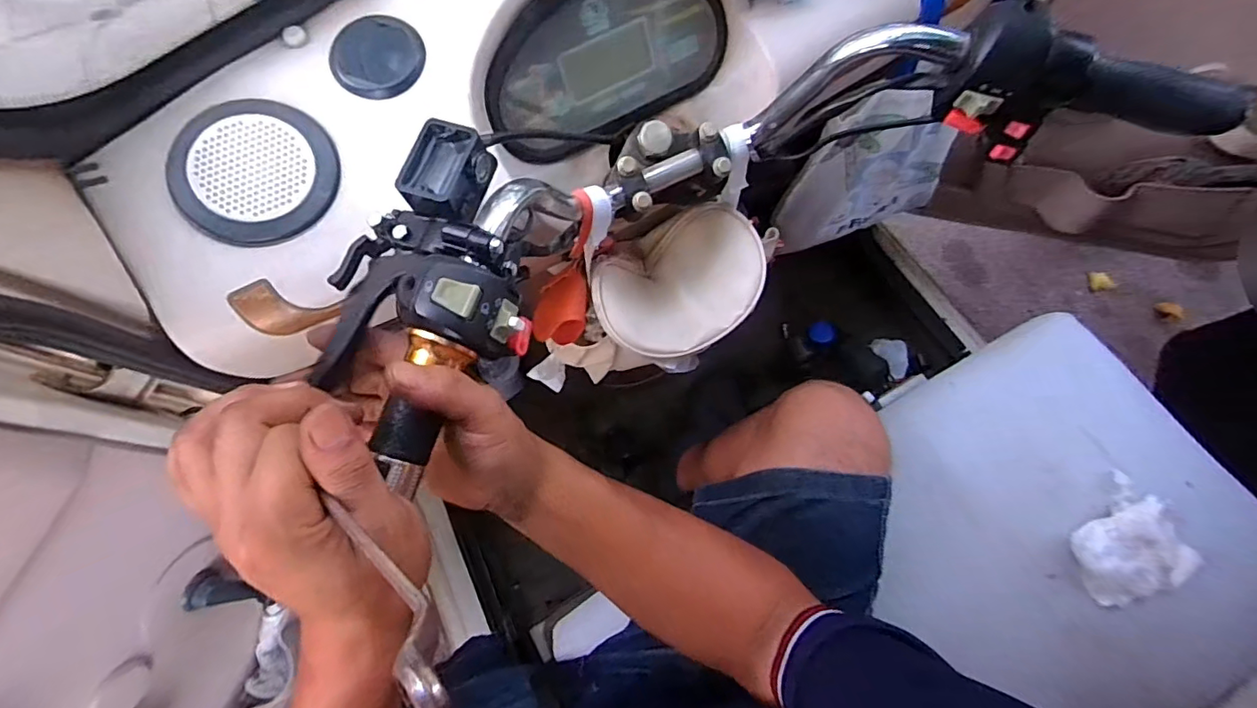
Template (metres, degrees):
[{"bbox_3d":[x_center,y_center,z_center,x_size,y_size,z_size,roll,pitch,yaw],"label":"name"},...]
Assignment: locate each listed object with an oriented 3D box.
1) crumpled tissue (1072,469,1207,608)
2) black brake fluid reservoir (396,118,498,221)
[{"bbox_3d":[0.556,0.215,0.590,0.127,0.031,0.097,-40,75,-11],"label":"crumpled tissue"},{"bbox_3d":[-0.113,-0.113,0.335,0.044,0.028,0.058,20,74,8],"label":"black brake fluid reservoir"}]

